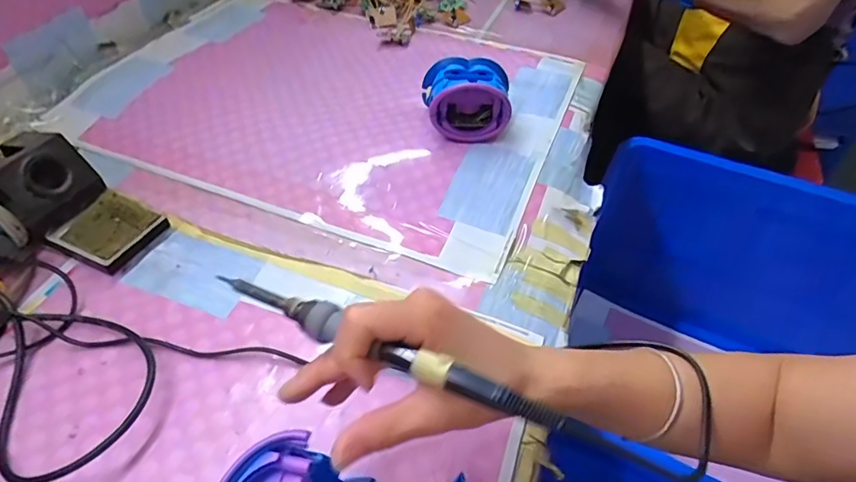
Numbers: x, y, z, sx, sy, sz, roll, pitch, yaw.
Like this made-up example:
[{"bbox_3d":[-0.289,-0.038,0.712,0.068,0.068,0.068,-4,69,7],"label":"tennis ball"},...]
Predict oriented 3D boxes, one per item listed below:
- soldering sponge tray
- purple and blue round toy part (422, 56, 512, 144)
[{"bbox_3d":[-0.286,-0.009,0.461,0.073,0.021,0.071,17,48,14],"label":"soldering sponge tray"},{"bbox_3d":[0.041,-0.153,0.552,0.093,0.071,0.088,3,47,1],"label":"purple and blue round toy part"}]

